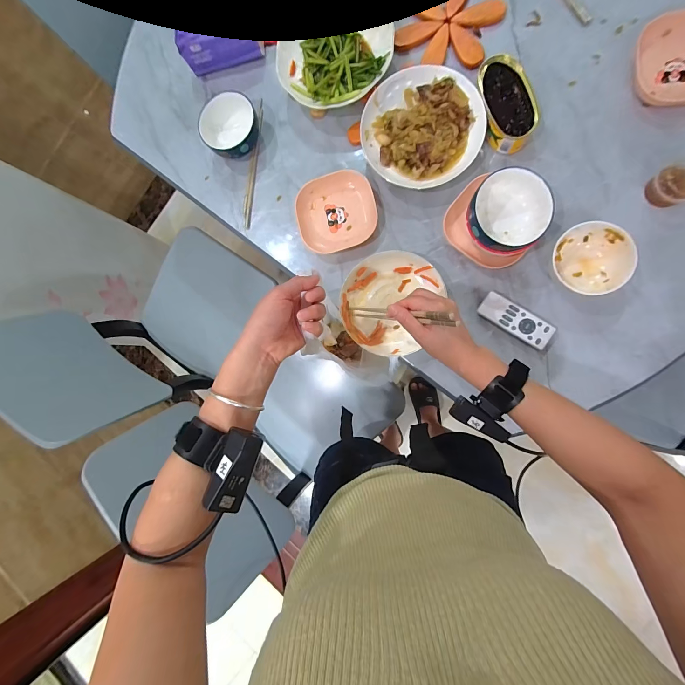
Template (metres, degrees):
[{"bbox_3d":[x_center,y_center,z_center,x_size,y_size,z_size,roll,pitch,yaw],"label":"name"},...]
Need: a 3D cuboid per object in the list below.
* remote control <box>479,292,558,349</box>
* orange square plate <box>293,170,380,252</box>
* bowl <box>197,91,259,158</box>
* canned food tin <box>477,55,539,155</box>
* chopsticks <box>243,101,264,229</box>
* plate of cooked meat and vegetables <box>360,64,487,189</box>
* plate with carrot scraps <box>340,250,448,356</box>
[{"bbox_3d":[0.286,-0.037,0.512,0.119,0.021,0.045,35,93,9],"label":"remote control"},{"bbox_3d":[-0.012,-0.240,0.566,0.138,0.024,0.135,-16,84,8],"label":"orange square plate"},{"bbox_3d":[-0.211,-0.403,0.594,0.102,0.061,0.109,-1,87,9],"label":"bowl"},{"bbox_3d":[0.270,-0.396,0.514,0.072,0.048,0.138,-18,84,8],"label":"canned food tin"},{"bbox_3d":[-0.176,-0.348,0.607,0.018,0.004,0.252,6,88,9],"label":"chopsticks"},{"bbox_3d":[0.136,-0.373,0.537,0.195,0.044,0.188,-1,87,9],"label":"plate of cooked meat and vegetables"},{"bbox_3d":[0.086,-0.068,0.536,0.172,0.032,0.176,-1,87,9],"label":"plate with carrot scraps"}]

